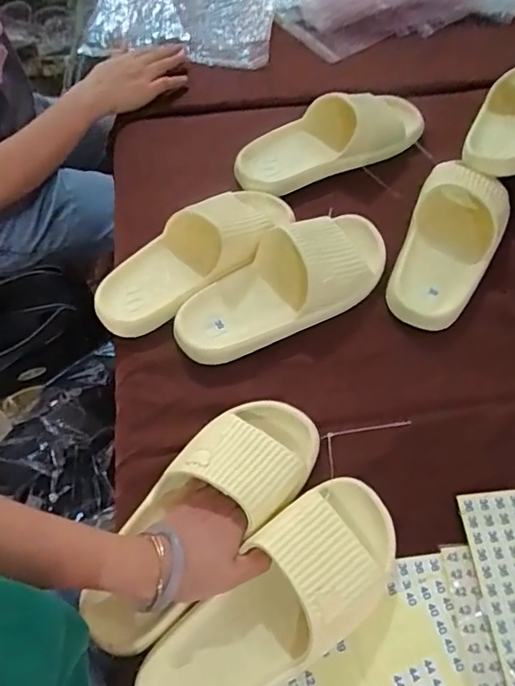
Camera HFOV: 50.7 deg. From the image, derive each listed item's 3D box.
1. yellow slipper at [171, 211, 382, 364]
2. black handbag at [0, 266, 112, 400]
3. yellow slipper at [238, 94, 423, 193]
[{"bbox_3d":[0.032,-0.064,0.584,0.258,0.055,0.104,-33,65,-16],"label":"yellow slipper"},{"bbox_3d":[-0.416,-0.015,0.942,0.303,0.116,0.192,-6,62,-4],"label":"black handbag"},{"bbox_3d":[0.092,-0.276,0.700,0.267,0.069,0.098,-23,63,-11],"label":"yellow slipper"}]

